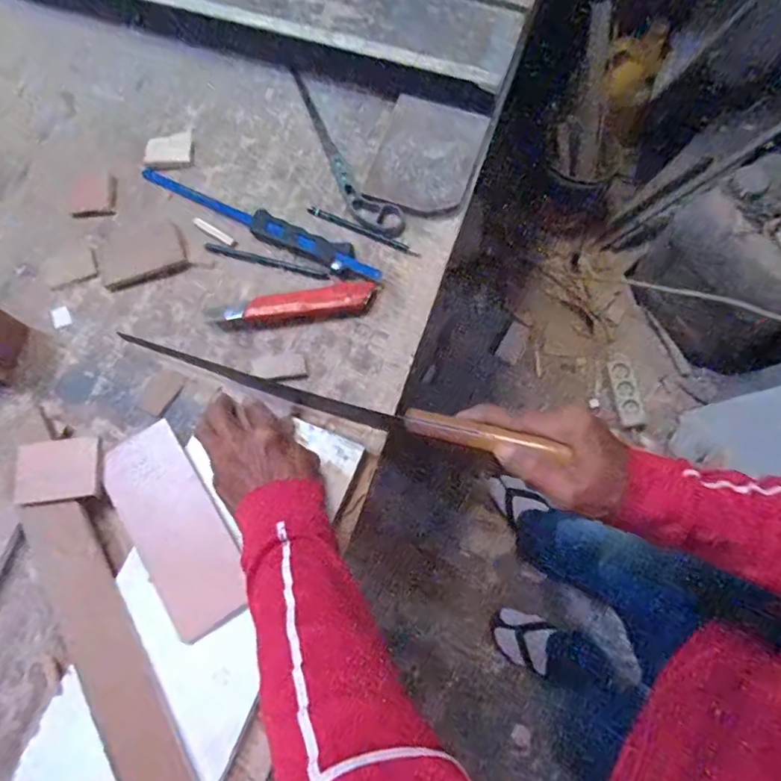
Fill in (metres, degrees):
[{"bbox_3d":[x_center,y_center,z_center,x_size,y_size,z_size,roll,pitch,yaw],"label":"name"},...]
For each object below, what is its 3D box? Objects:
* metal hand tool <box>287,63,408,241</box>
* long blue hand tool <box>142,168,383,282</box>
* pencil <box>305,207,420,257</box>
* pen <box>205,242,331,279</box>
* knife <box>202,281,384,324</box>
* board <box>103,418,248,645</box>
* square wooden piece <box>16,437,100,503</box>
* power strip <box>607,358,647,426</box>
[{"bbox_3d":[-0.066,-0.272,0.592,0.045,0.010,0.261,-31,75,-6],"label":"metal hand tool"},{"bbox_3d":[-0.144,-0.185,0.567,0.296,0.013,0.035,28,77,9],"label":"long blue hand tool"},{"bbox_3d":[-0.031,-0.173,0.565,0.132,0.007,0.012,25,77,9],"label":"pencil"},{"bbox_3d":[-0.133,-0.139,0.555,0.140,0.010,0.010,17,76,7],"label":"pen"},{"bbox_3d":[-0.102,-0.088,0.536,0.177,0.026,0.039,-8,74,0],"label":"knife"},{"bbox_3d":[-0.190,0.119,0.458,0.075,0.004,0.181,-34,77,-7],"label":"board"},{"bbox_3d":[-0.295,0.071,0.461,0.069,0.011,0.053,-7,74,0],"label":"square wooden piece"},{"bbox_3d":[0.562,0.001,1.228,0.056,0.033,0.165,-6,74,1],"label":"power strip"}]

